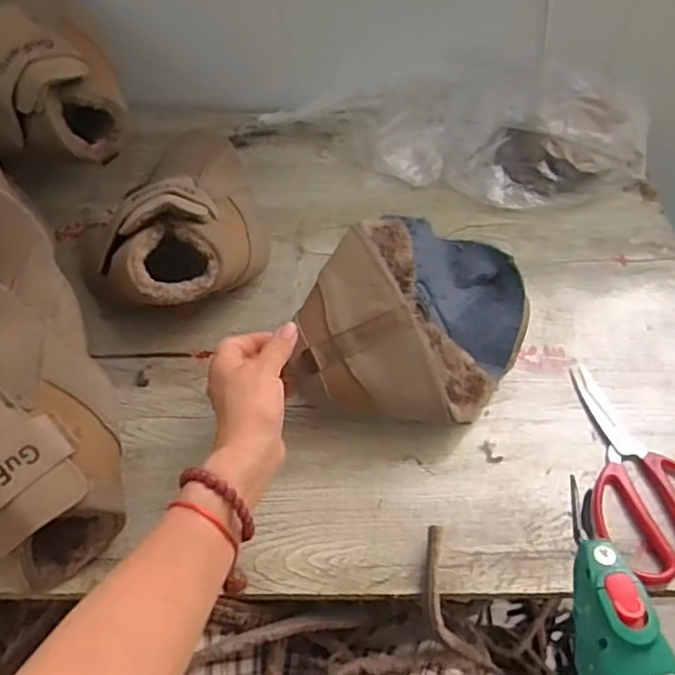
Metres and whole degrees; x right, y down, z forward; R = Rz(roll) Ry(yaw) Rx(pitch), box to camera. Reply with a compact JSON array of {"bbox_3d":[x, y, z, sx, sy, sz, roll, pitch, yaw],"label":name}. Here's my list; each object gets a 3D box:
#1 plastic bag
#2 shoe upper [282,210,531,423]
[{"bbox_3d":[0.201,-0.247,0.744,0.314,0.087,0.182,18,55,12],"label":"plastic bag"},{"bbox_3d":[0.078,-0.027,0.565,0.164,0.104,0.240,22,56,15],"label":"shoe upper"}]

